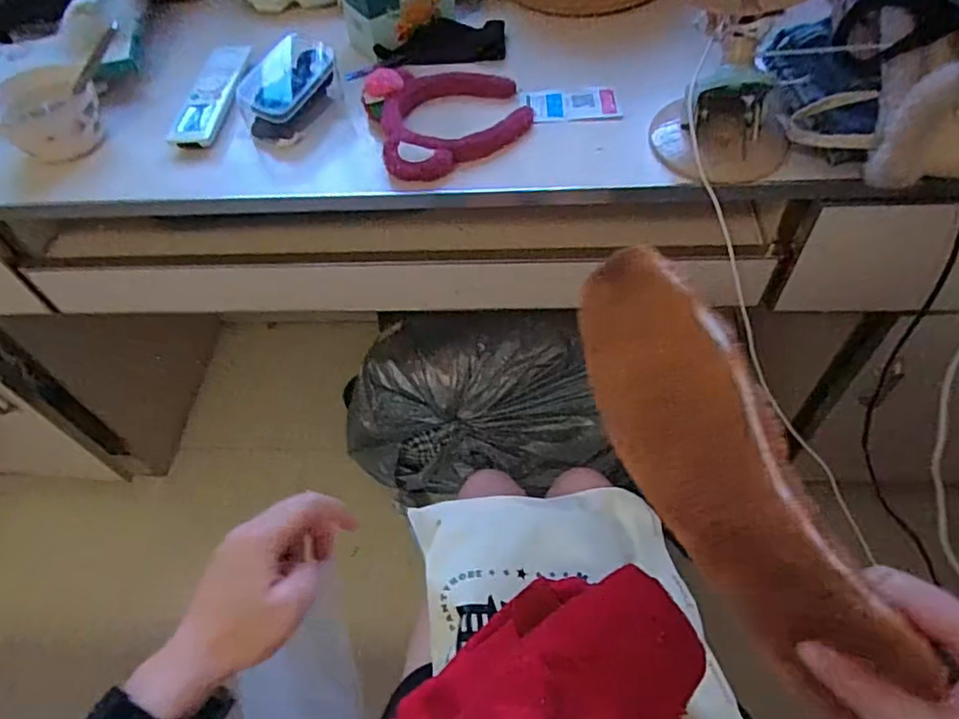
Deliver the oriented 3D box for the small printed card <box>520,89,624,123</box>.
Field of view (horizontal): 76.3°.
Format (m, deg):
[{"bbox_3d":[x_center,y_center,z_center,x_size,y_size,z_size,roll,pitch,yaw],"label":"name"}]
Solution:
[{"bbox_3d":[0.098,-0.277,0.661,0.105,0.006,0.053,-1,58,4],"label":"small printed card"}]

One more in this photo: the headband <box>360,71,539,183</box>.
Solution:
[{"bbox_3d":[-0.034,-0.264,0.650,0.159,0.039,0.151,-2,54,3],"label":"headband"}]

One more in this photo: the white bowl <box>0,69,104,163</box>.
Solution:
[{"bbox_3d":[-0.469,-0.265,0.667,0.108,0.070,0.106,-40,61,-22],"label":"white bowl"}]

